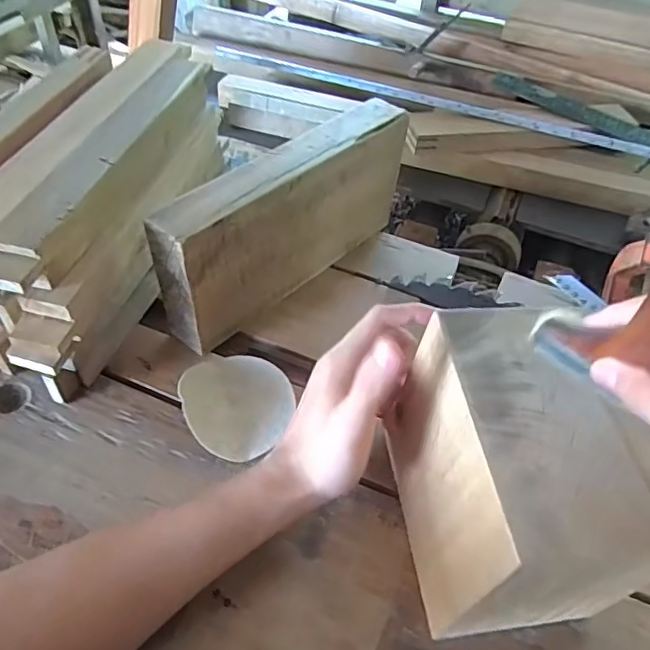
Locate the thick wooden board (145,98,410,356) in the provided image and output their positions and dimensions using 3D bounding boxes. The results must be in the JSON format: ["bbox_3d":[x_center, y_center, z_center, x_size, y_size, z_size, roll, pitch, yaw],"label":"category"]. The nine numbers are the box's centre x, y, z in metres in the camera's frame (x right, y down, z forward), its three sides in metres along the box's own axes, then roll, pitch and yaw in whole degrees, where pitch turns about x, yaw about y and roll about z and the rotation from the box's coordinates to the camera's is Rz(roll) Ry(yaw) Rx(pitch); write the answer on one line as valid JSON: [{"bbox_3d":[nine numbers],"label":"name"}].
[{"bbox_3d":[-0.030,-0.091,0.497,0.041,0.136,0.261,36,56,24],"label":"thick wooden board"}]

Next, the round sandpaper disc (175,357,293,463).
[{"bbox_3d":[-0.070,0.059,0.439,0.084,0.012,0.088,11,53,-15],"label":"round sandpaper disc"}]

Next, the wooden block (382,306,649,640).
[{"bbox_3d":[0.110,0.088,0.337,0.103,0.141,0.141,-5,47,-11],"label":"wooden block"}]

